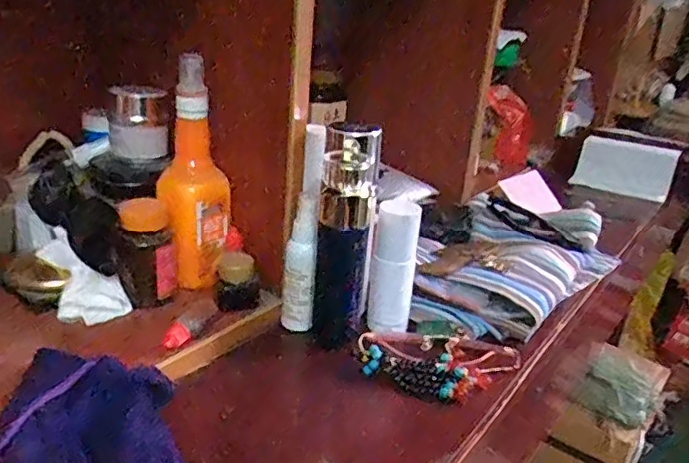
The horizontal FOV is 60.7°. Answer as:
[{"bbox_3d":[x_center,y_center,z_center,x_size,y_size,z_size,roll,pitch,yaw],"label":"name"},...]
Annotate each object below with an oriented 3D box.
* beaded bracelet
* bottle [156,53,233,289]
[{"bbox_3d":[0.070,0.109,0.479,0.120,0.023,0.052,10,23,13],"label":"beaded bracelet"},{"bbox_3d":[-0.127,-0.049,0.509,0.059,0.185,0.052,-3,24,-18],"label":"bottle"}]

